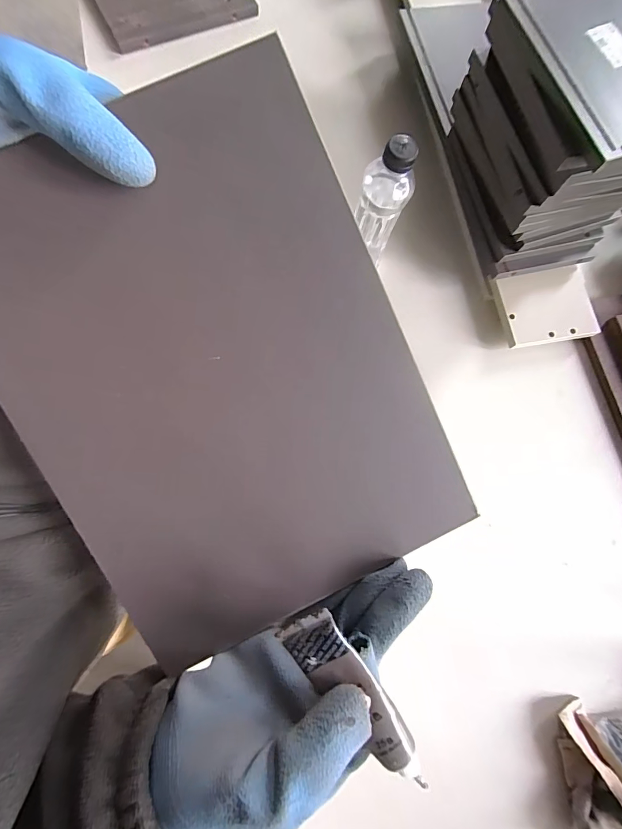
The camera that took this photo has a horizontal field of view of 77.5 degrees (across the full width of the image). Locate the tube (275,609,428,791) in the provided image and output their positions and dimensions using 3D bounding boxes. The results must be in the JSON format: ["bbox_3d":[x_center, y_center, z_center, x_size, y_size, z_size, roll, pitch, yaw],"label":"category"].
[{"bbox_3d":[0.023,0.133,0.179,0.024,0.009,0.090,-38,92,-9],"label":"tube"}]

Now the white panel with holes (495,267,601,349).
[{"bbox_3d":[0.395,-0.181,0.652,0.161,0.019,0.122,-10,79,-8],"label":"white panel with holes"}]

